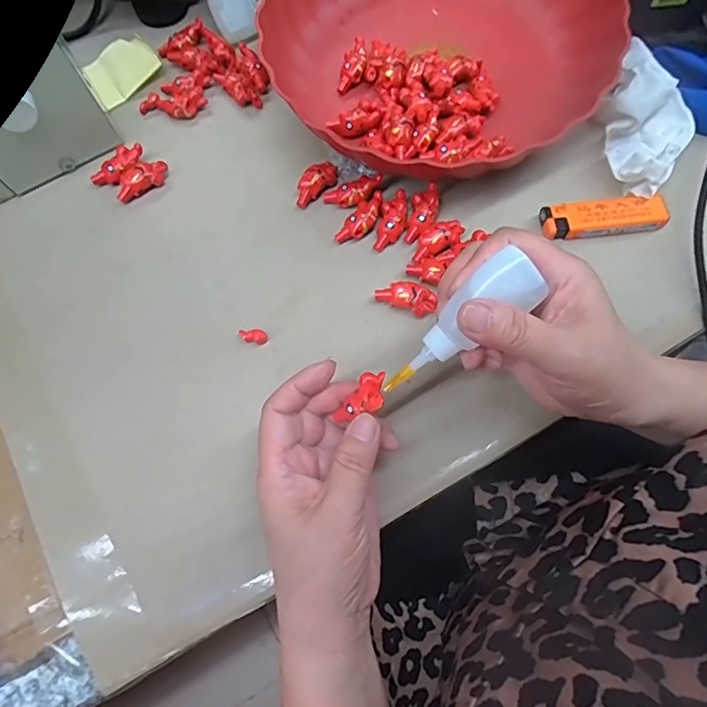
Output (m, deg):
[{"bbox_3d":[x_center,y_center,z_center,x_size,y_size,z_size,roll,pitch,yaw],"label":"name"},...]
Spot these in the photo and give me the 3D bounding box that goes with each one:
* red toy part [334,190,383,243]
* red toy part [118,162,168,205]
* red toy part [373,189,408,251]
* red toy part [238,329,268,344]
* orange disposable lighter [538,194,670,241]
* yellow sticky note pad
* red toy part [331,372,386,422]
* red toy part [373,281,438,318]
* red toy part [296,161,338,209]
[{"bbox_3d":[0.006,-0.092,0.345,0.019,0.009,0.043,42,90,11],"label":"red toy part"},{"bbox_3d":[-0.153,-0.126,0.363,0.039,0.011,0.019,-30,72,-7],"label":"red toy part"},{"bbox_3d":[0.026,-0.091,0.343,0.018,0.008,0.043,19,88,6],"label":"red toy part"},{"bbox_3d":[-0.065,-0.011,0.326,0.018,0.005,0.009,5,71,5],"label":"red toy part"},{"bbox_3d":[0.168,-0.091,0.340,0.079,0.014,0.022,-5,74,-1],"label":"orange disposable lighter"},{"bbox_3d":[-0.184,-0.226,0.400,0.053,0.009,0.049,-34,73,-8],"label":"yellow sticky note pad"},{"bbox_3d":[0.006,0.024,0.262,0.017,0.008,0.031,32,76,9],"label":"red toy part"},{"bbox_3d":[0.033,-0.037,0.326,0.038,0.014,0.017,16,73,8],"label":"red toy part"},{"bbox_3d":[-0.027,-0.121,0.358,0.038,0.013,0.016,-43,74,-11],"label":"red toy part"}]

